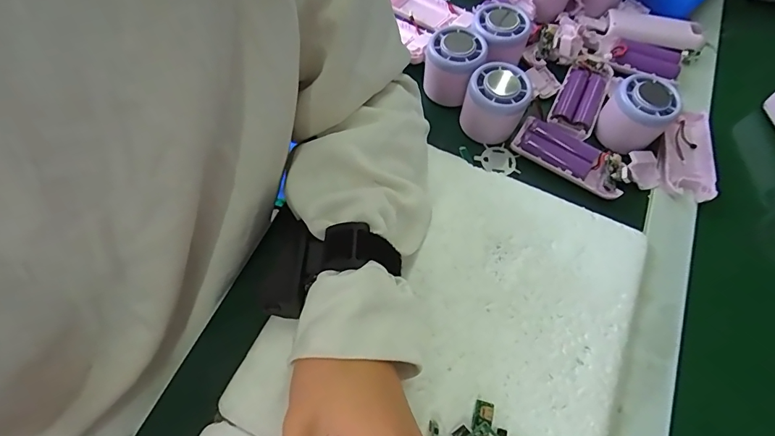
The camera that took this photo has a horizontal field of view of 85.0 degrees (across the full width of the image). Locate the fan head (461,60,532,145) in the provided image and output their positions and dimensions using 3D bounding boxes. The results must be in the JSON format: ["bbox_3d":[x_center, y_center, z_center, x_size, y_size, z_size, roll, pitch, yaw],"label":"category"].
[{"bbox_3d":[0.100,-0.108,0.393,0.057,0.047,0.053,24,66,9],"label":"fan head"}]

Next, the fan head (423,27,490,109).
[{"bbox_3d":[0.063,-0.149,0.410,0.056,0.048,0.059,1,64,-2],"label":"fan head"}]

